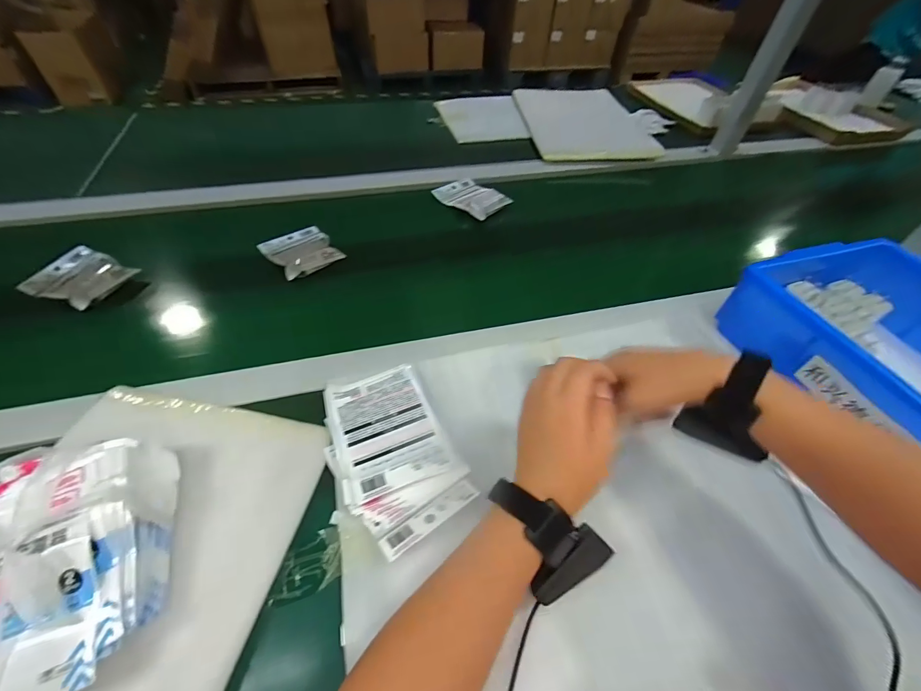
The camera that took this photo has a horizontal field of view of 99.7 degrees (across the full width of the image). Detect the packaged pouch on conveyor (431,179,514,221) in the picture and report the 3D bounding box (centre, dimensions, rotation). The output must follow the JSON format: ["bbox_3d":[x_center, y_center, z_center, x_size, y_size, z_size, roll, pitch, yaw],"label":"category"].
[{"bbox_3d":[0.020,-0.285,0.743,0.101,0.022,0.131,-31,59,-26],"label":"packaged pouch on conveyor"}]

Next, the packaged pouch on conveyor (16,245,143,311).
[{"bbox_3d":[-0.553,-0.101,0.567,0.123,0.030,0.099,18,51,11],"label":"packaged pouch on conveyor"}]

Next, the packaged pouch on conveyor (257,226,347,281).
[{"bbox_3d":[-0.259,-0.158,0.630,0.098,0.027,0.128,-31,59,-26],"label":"packaged pouch on conveyor"}]

